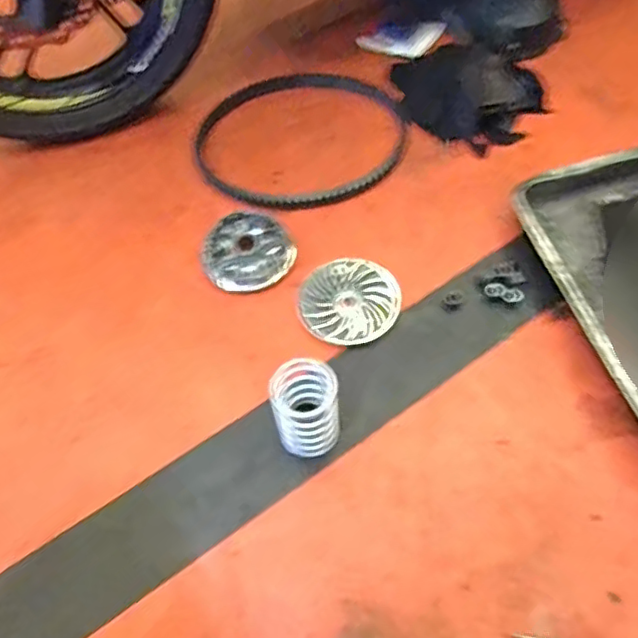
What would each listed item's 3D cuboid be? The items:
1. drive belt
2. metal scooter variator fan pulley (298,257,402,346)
[{"bbox_3d":[-0.019,-0.255,0.851,0.292,0.020,0.257,-29,62,-13],"label":"drive belt"},{"bbox_3d":[0.036,-0.022,0.712,0.116,0.014,0.106,-2,60,3],"label":"metal scooter variator fan pulley"}]

